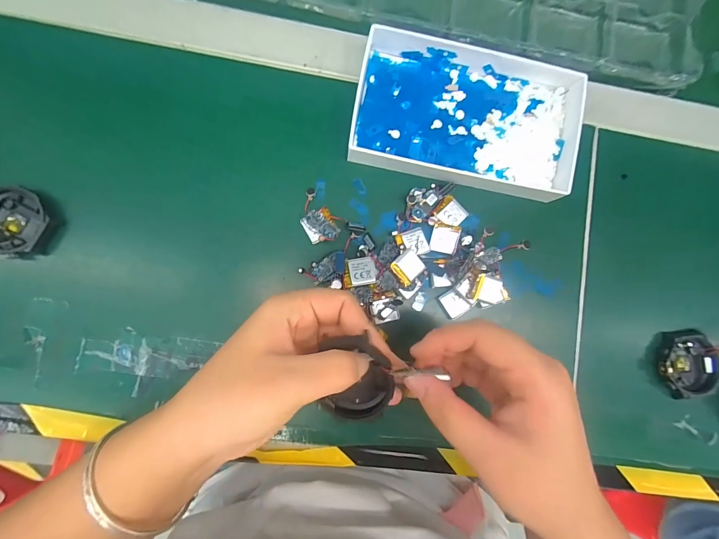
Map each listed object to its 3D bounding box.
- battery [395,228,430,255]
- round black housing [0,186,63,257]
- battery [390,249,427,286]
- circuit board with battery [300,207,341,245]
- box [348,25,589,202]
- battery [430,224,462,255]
[{"bbox_3d":[0.043,-0.021,0.259,0.023,0.004,0.020,-20,88,-6],"label":"battery"},{"bbox_3d":[-0.247,-0.034,0.235,0.050,0.013,0.048,0,86,-5],"label":"round black housing"},{"bbox_3d":[0.037,-0.002,0.249,0.023,0.004,0.021,-40,93,-16],"label":"battery"},{"bbox_3d":[-0.029,-0.032,0.251,0.024,0.012,0.027,-29,89,-6],"label":"circuit board with battery"},{"bbox_3d":[0.086,-0.124,0.262,0.172,0.025,0.103,12,85,-4],"label":"box"},{"bbox_3d":[0.068,-0.025,0.261,0.021,0.004,0.023,13,85,-4],"label":"battery"}]

